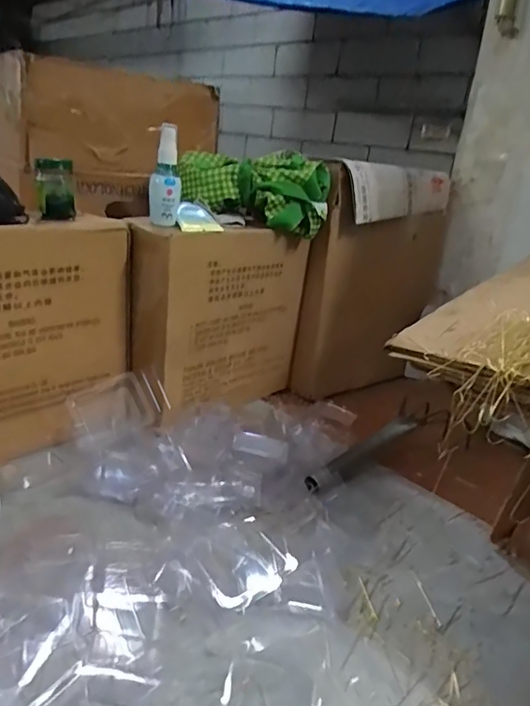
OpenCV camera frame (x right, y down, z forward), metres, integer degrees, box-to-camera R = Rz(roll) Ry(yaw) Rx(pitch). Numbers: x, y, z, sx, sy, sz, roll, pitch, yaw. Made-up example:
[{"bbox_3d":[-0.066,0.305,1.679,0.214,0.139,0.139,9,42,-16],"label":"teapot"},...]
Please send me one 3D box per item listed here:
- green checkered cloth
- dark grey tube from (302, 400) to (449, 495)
[{"bbox_3d":[-0.014,-0.237,0.777,0.209,0.095,0.081,7,21,-1],"label":"green checkered cloth"},{"bbox_3d":[0.146,0.127,0.722,0.044,0.034,0.278,23,25,35],"label":"dark grey tube"}]

